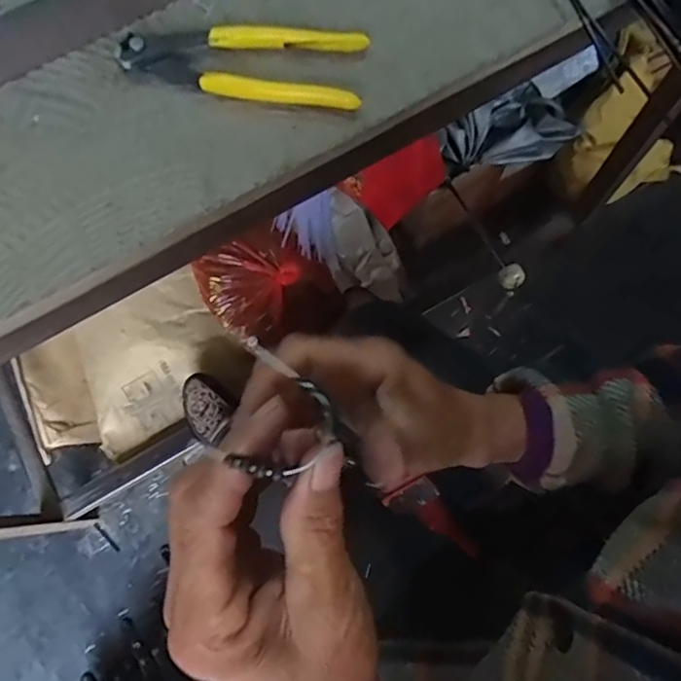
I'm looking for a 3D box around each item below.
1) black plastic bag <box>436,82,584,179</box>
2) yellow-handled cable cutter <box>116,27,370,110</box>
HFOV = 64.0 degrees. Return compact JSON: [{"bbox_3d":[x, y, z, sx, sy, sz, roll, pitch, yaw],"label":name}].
[{"bbox_3d":[0.284,-0.357,0.949,0.228,0.058,0.130,-27,76,-6],"label":"black plastic bag"},{"bbox_3d":[-0.066,-0.185,0.361,0.160,0.014,0.053,9,75,4],"label":"yellow-handled cable cutter"}]

